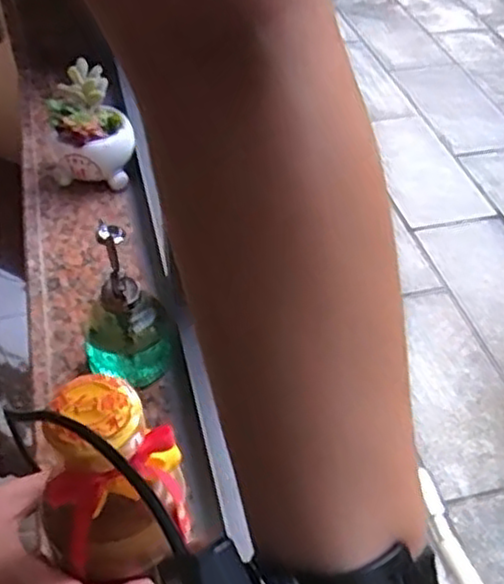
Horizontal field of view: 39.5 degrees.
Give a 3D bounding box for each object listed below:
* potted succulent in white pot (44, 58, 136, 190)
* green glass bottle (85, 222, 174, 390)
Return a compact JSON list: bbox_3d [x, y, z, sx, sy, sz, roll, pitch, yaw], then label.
[{"bbox_3d":[-0.192,-0.184,0.815,0.090,0.118,0.092,-30,53,-27],"label":"potted succulent in white pot"},{"bbox_3d":[-0.113,0.013,0.611,0.078,0.162,0.060,-7,46,-8],"label":"green glass bottle"}]

